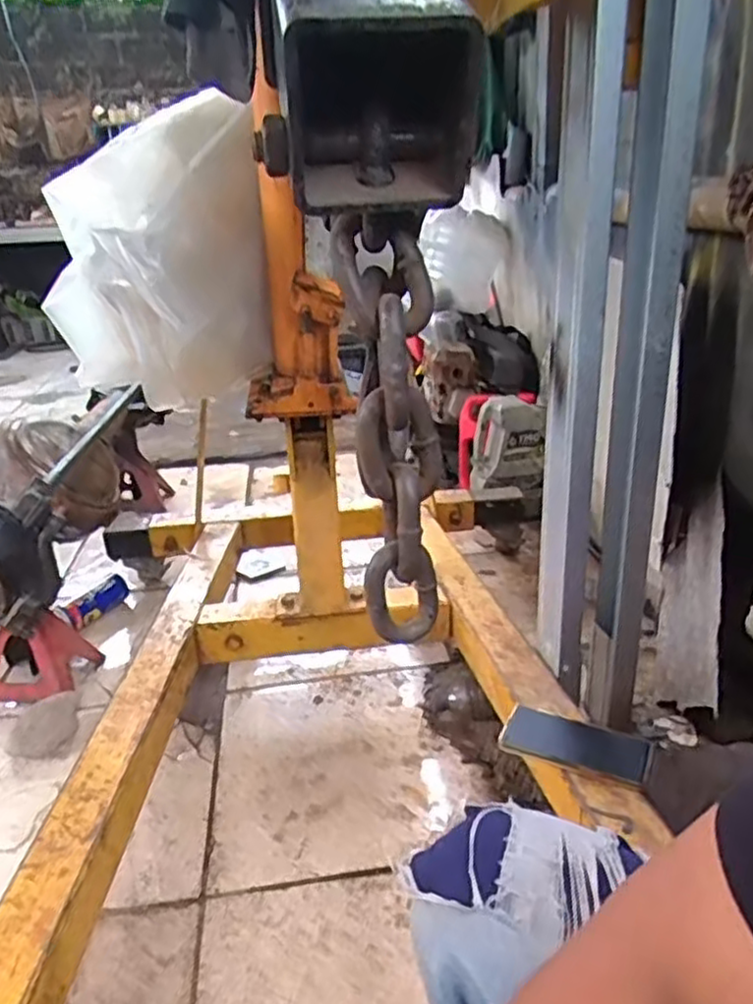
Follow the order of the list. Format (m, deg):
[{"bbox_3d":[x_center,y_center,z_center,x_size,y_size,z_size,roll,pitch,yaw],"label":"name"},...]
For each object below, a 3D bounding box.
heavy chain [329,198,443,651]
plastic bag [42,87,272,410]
[{"bbox_3d":[0.006,-0.024,0.308,0.043,0.182,0.032,-1,23,3],"label":"heavy chain"},{"bbox_3d":[-0.273,-0.309,0.937,0.232,0.338,0.205,-22,29,-39],"label":"plastic bag"}]

